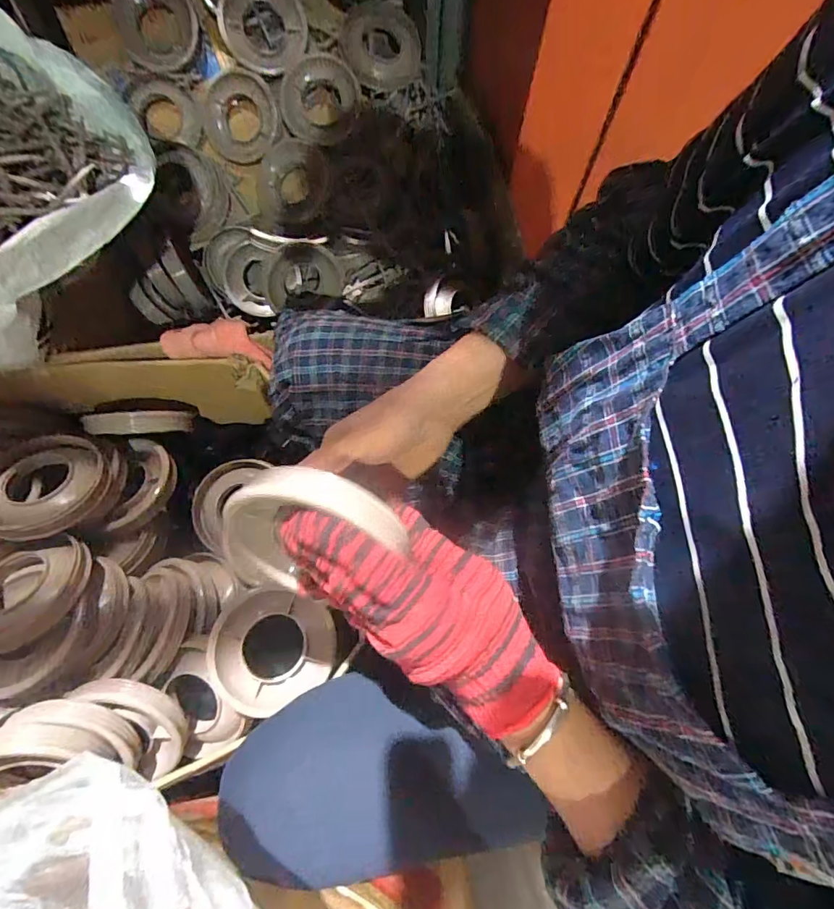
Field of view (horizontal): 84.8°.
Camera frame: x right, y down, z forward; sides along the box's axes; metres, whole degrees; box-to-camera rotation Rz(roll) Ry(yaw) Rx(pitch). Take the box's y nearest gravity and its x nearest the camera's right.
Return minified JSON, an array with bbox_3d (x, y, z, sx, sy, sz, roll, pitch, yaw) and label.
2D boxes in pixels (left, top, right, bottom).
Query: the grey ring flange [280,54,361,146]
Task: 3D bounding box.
[{"bbox_3d":[-0.154,-0.577,0.748,0.131,0.037,0.124,-2,101,-12],"label":"grey ring flange"}]

